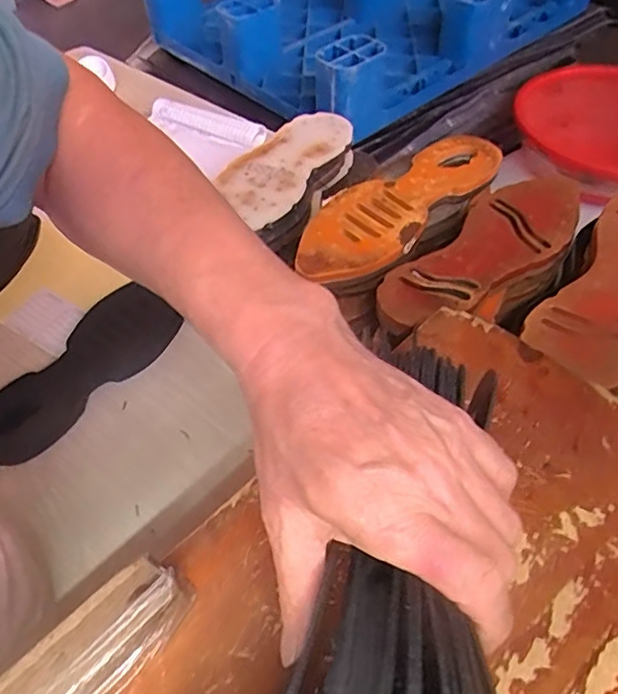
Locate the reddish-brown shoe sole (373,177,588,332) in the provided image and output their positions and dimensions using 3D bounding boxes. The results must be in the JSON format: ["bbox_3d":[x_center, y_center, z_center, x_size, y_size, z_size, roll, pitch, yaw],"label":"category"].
[{"bbox_3d":[0.178,-0.098,0.573,0.097,0.017,0.288,35,60,27],"label":"reddish-brown shoe sole"}]

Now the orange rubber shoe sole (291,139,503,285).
[{"bbox_3d":[0.099,-0.152,0.617,0.284,0.015,0.103,-34,57,-23],"label":"orange rubber shoe sole"}]

